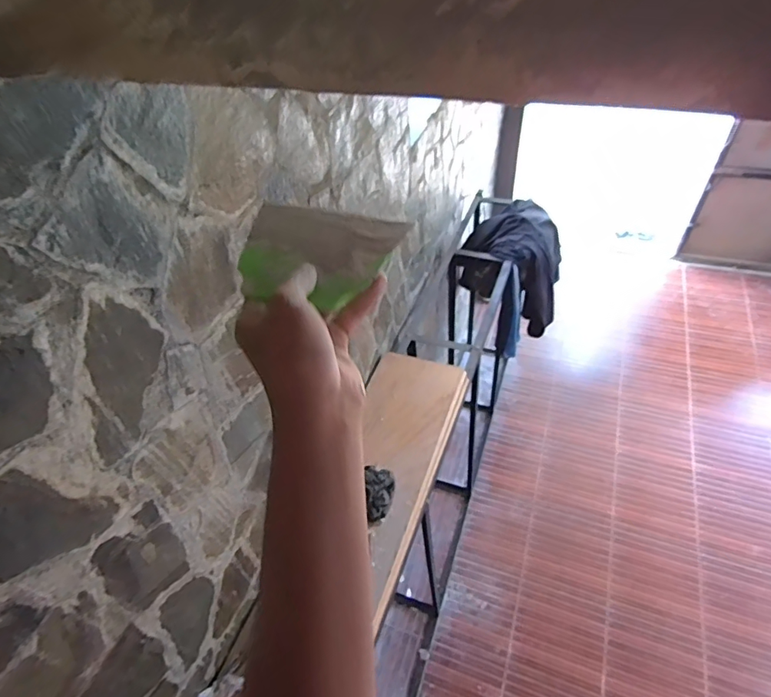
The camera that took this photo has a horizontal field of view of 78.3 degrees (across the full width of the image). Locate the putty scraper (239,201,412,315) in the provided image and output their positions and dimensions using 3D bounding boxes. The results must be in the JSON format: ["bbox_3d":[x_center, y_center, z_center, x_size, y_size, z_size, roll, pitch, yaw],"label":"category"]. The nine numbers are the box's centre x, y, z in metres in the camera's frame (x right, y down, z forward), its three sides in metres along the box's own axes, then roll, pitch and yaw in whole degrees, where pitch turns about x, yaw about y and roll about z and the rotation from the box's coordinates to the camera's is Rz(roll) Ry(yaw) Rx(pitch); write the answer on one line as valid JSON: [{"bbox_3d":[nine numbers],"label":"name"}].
[{"bbox_3d":[-0.056,-0.071,0.352,0.116,0.009,0.102,15,52,19],"label":"putty scraper"}]

